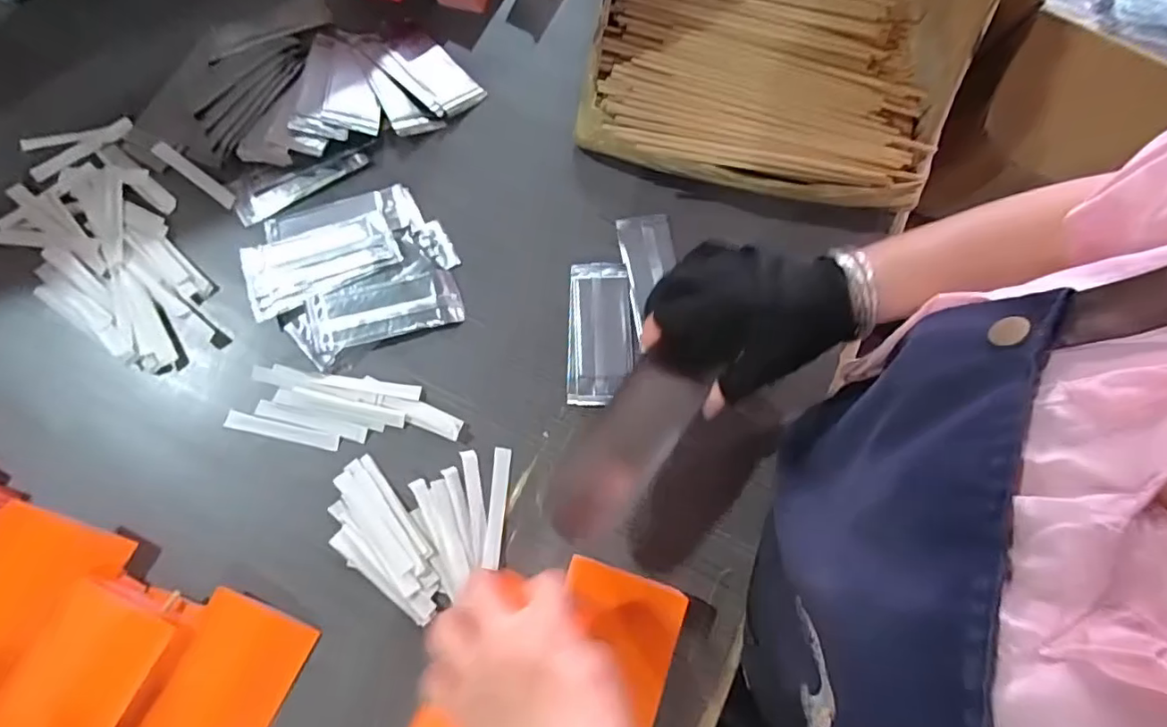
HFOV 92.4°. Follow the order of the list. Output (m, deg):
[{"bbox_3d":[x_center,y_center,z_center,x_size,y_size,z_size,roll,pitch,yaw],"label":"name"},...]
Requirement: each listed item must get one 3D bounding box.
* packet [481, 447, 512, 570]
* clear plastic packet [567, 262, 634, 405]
[{"bbox_3d":[-0.067,0.111,0.437,0.013,0.005,0.089,5,71,-5],"label":"packet"},{"bbox_3d":[0.015,-0.028,0.477,0.054,0.009,0.124,1,77,-1],"label":"clear plastic packet"}]

